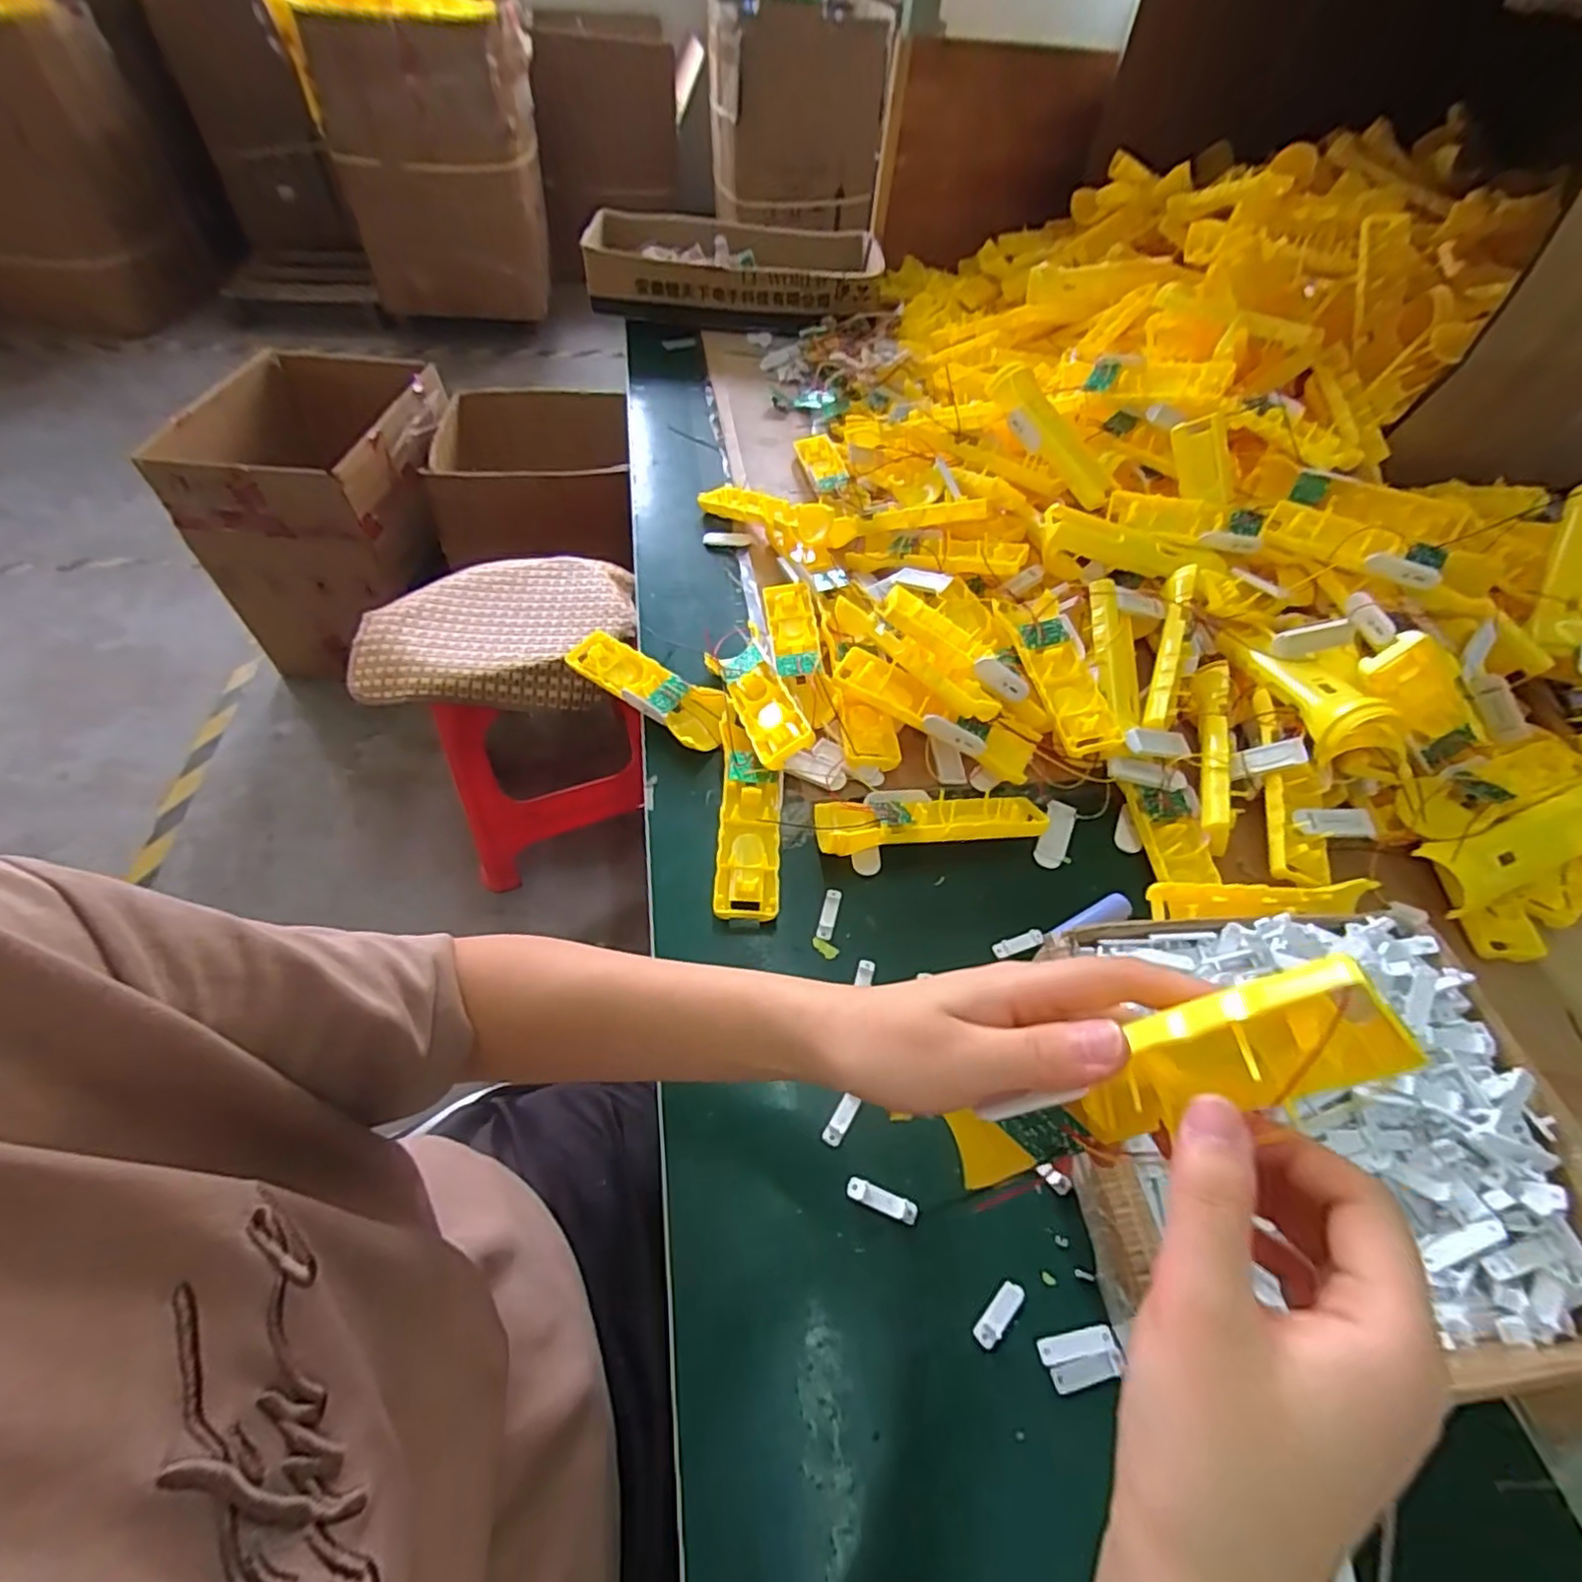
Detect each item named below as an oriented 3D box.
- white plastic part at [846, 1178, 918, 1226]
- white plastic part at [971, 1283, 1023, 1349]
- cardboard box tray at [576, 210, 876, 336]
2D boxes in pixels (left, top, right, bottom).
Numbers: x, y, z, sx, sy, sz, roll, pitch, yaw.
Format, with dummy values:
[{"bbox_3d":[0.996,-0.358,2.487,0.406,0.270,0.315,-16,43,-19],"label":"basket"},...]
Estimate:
[{"bbox_3d":[0.049,0.218,0.368,0.038,0.004,0.010,19,55,11],"label":"white plastic part"},{"bbox_3d":[0.103,0.259,0.341,0.033,0.004,0.011,-36,63,-25],"label":"white plastic part"},{"bbox_3d":[-0.084,-0.796,1.052,0.427,0.077,0.273,3,53,-2],"label":"cardboard box tray"}]

